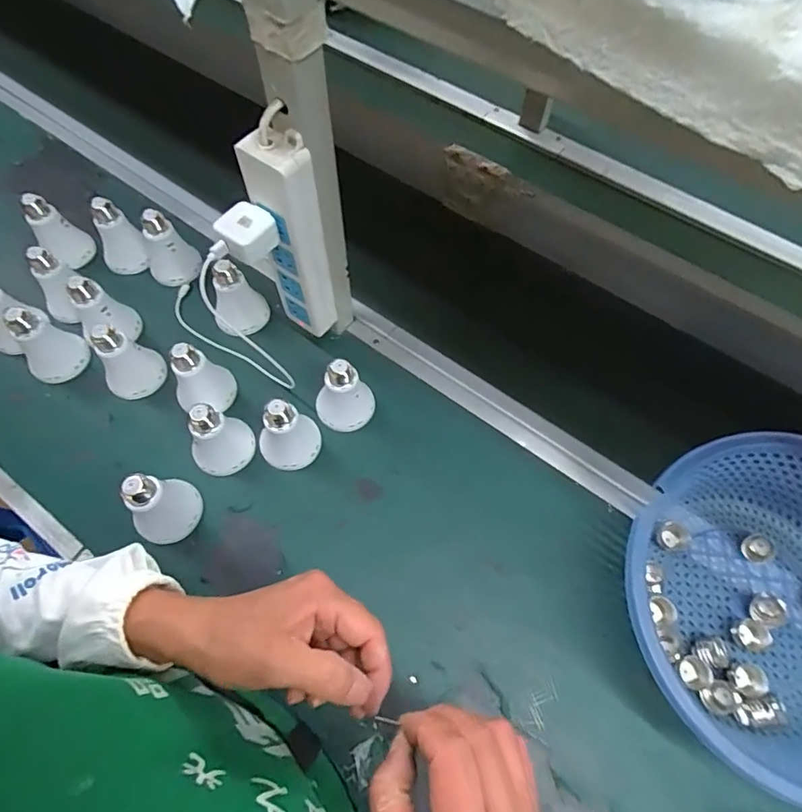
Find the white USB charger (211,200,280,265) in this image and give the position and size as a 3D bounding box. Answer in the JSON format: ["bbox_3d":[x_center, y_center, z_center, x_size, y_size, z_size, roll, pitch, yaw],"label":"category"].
[{"bbox_3d":[-0.133,-0.148,0.435,0.044,0.027,0.041,32,68,14],"label":"white USB charger"}]

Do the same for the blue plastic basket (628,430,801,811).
[{"bbox_3d":[0.323,0.171,0.440,0.255,0.122,0.261,0,64,-1],"label":"blue plastic basket"}]

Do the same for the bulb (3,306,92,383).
[{"bbox_3d":[-0.401,-0.074,0.566,0.061,0.088,0.060,0,64,-1],"label":"bulb"}]

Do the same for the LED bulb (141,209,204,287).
[{"bbox_3d":[-0.289,-0.196,0.626,0.058,0.089,0.063,-31,68,-15],"label":"LED bulb"}]

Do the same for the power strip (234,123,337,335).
[{"bbox_3d":[-0.102,-0.151,0.488,0.060,0.217,0.036,38,69,16],"label":"power strip"}]

